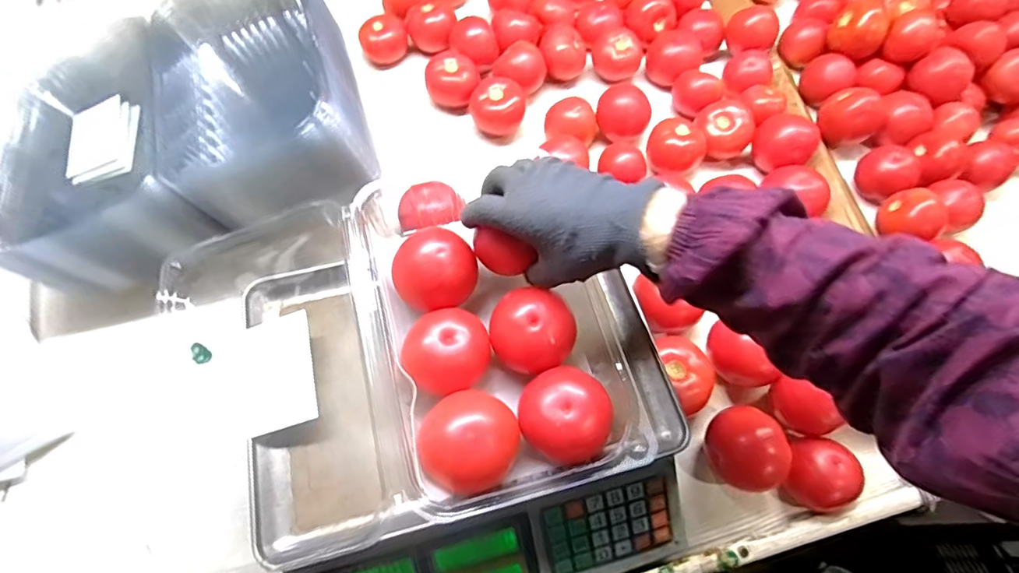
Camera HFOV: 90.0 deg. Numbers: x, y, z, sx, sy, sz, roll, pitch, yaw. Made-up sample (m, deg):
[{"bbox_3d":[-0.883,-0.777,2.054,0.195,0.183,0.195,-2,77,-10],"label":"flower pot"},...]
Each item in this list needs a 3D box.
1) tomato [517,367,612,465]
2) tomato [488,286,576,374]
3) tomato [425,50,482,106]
[{"bbox_3d":[0.042,0.097,0.385,0.067,0.048,0.067,1,63,-2],"label":"tomato"},{"bbox_3d":[0.019,0.034,0.413,0.068,0.056,0.074,11,64,3],"label":"tomato"},{"bbox_3d":[-0.079,-0.288,0.710,0.075,0.063,0.085,-8,64,-6],"label":"tomato"}]

